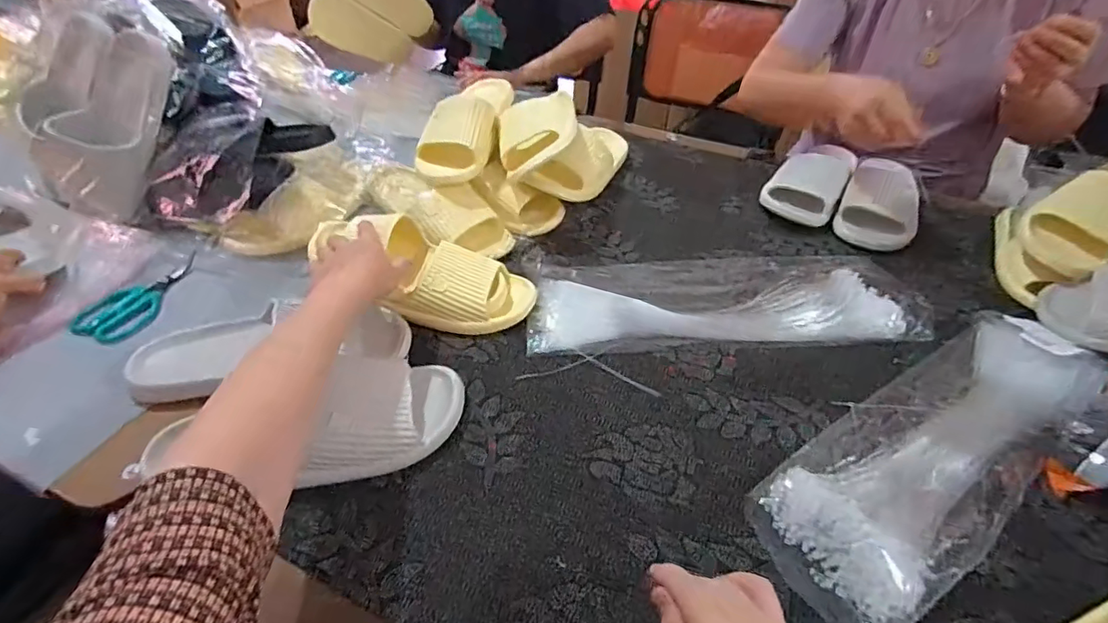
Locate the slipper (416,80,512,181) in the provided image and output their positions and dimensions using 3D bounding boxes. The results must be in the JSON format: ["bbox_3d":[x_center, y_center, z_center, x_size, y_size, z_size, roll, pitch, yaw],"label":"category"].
[{"bbox_3d":[-0.130,-0.278,0.787,0.105,0.081,0.217,7,43,7],"label":"slipper"}]

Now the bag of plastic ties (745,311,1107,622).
[{"bbox_3d":[0.378,0.115,0.508,0.454,0.031,0.143,-26,49,-26],"label":"bag of plastic ties"}]

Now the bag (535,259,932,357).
[{"bbox_3d":[0.209,-0.022,0.656,0.470,0.031,0.158,-2,43,-2],"label":"bag"}]

